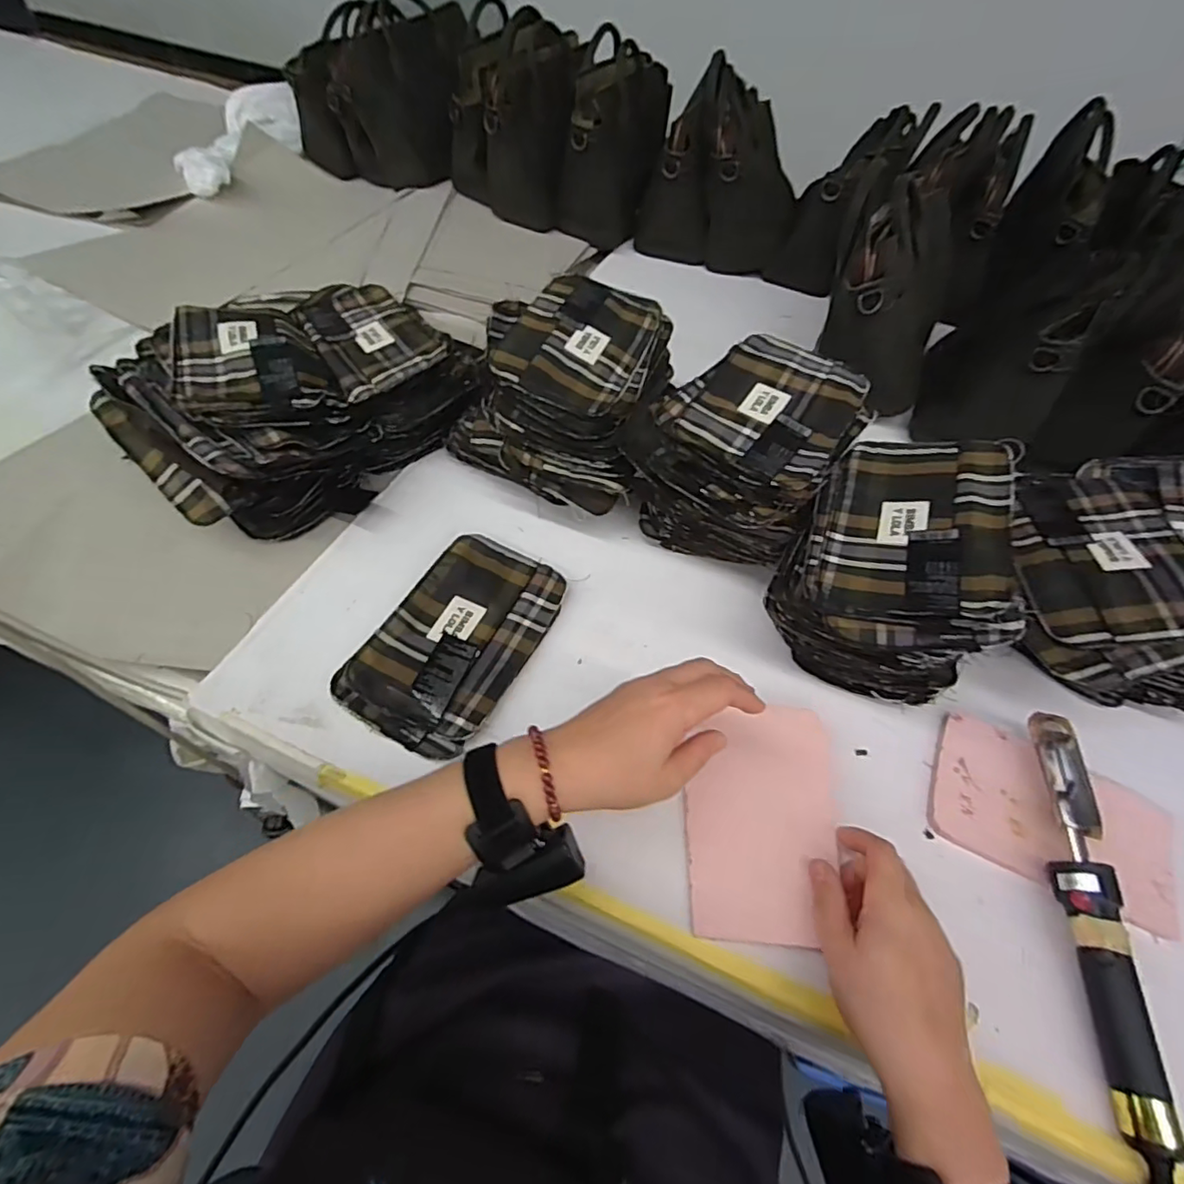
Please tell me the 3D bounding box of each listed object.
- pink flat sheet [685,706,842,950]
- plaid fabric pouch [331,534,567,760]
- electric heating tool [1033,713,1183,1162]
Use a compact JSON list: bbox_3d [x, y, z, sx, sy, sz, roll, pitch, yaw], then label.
[{"bbox_3d":[0.133,0.174,0.441,0.112,0.011,0.170,0,55,9],"label":"pink flat sheet"},{"bbox_3d":[-0.121,0.040,0.523,0.129,0.022,0.210,25,57,12],"label":"plaid fabric pouch"},{"bbox_3d":[0.361,0.221,0.411,0.039,0.035,0.270,13,56,4],"label":"electric heating tool"}]

